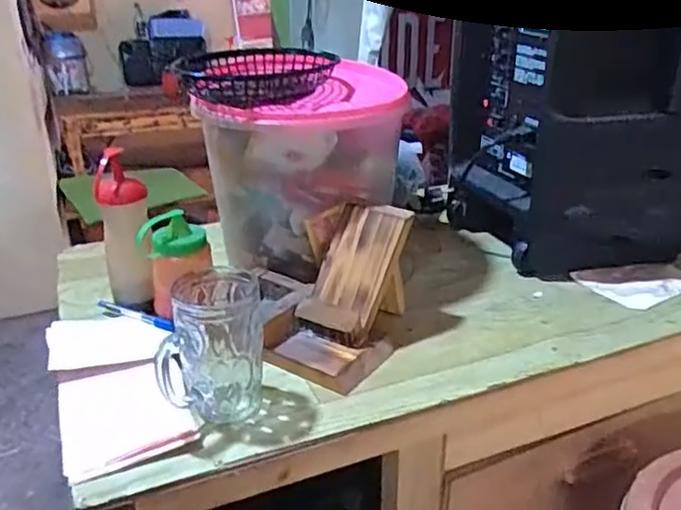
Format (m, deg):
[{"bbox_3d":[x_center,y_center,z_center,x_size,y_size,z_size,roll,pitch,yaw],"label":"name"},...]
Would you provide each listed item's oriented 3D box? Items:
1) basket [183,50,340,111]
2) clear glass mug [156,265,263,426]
[{"bbox_3d":[-0.093,-0.217,0.768,0.119,0.046,0.212,9,28,21],"label":"basket"},{"bbox_3d":[-0.111,0.088,0.578,0.082,0.123,0.096,-4,26,-5],"label":"clear glass mug"}]

